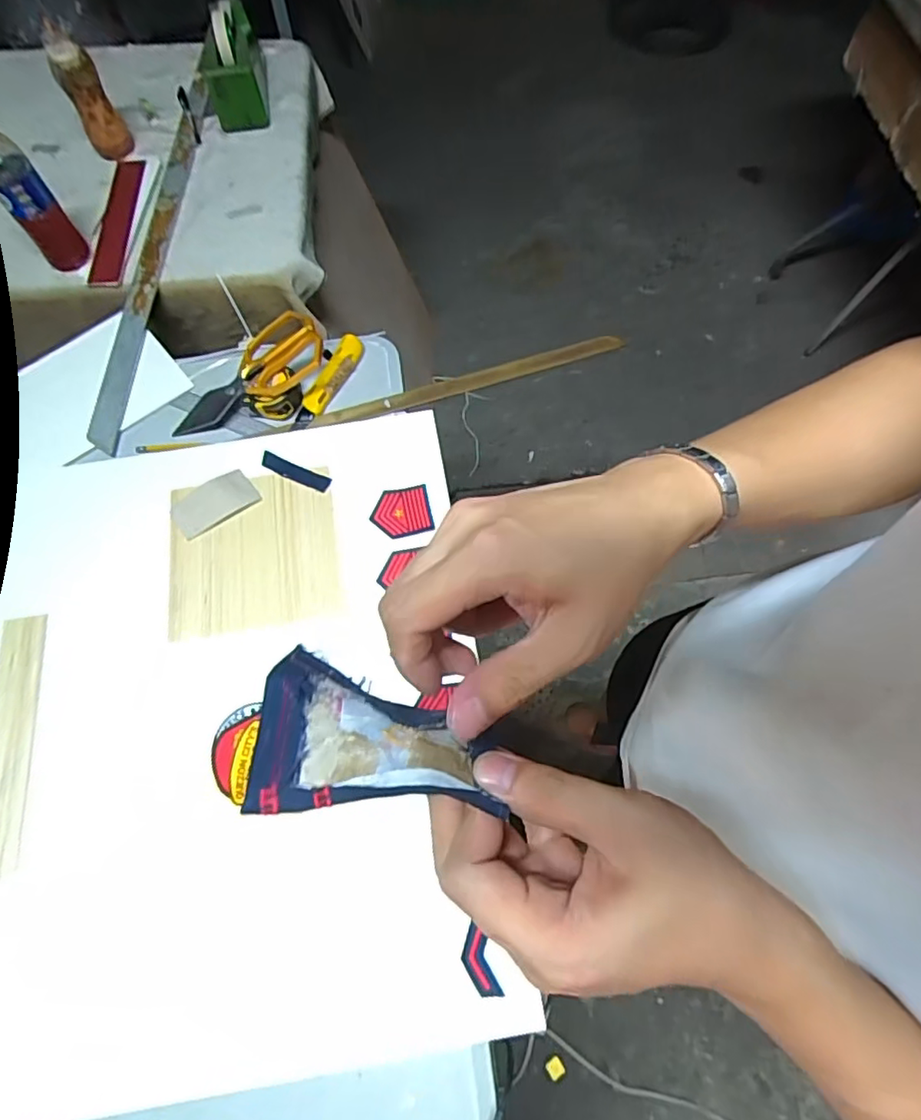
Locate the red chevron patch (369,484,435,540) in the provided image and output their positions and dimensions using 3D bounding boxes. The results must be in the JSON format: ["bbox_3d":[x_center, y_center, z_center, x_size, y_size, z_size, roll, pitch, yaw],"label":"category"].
[{"bbox_3d":[-0.071,-0.058,0.719,0.069,0.004,0.065,-13,66,0],"label":"red chevron patch"}]

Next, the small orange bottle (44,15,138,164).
[{"bbox_3d":[-0.576,-0.716,0.929,0.053,0.158,0.066,39,73,16],"label":"small orange bottle"}]

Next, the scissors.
[{"bbox_3d":[-0.274,-0.231,0.769,0.220,0.024,0.097,-34,69,10],"label":"scissors"}]

